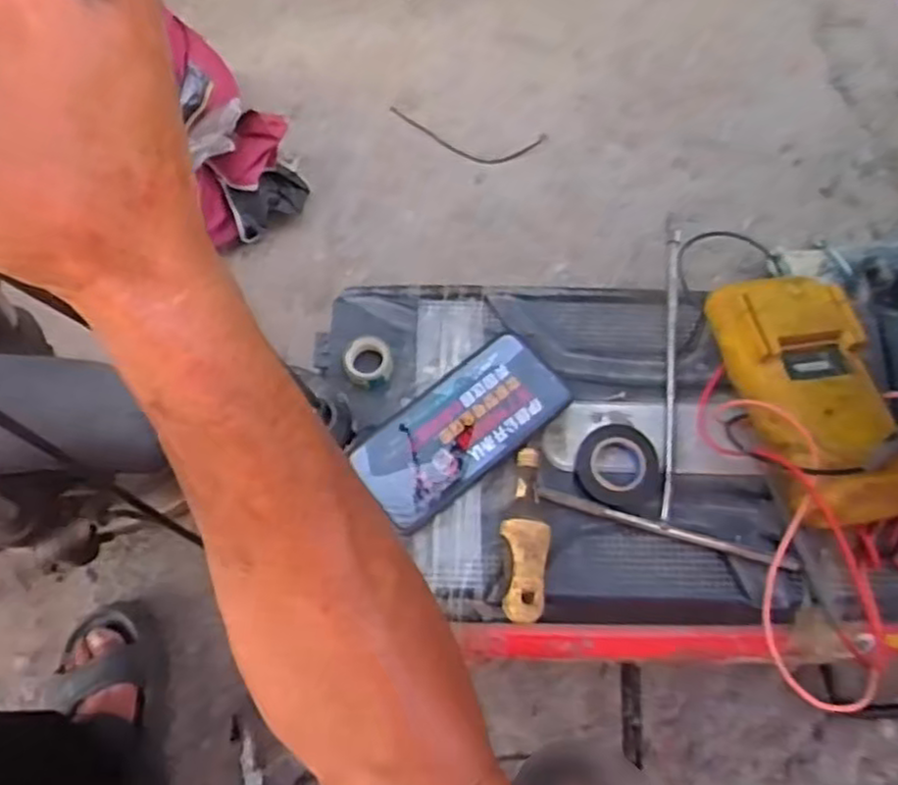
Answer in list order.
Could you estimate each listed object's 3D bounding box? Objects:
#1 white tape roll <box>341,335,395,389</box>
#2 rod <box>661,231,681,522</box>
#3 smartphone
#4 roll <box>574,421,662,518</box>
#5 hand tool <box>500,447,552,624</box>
[{"bbox_3d":[-0.062,-0.022,0.554,0.037,0.019,0.039,-1,67,2],"label":"white tape roll"},{"bbox_3d":[0.170,-0.021,0.552,0.009,0.010,0.238,7,68,5],"label":"rod"},{"bbox_3d":[0.009,0.025,0.530,0.157,0.010,0.077,-38,65,-9],"label":"smartphone"},{"bbox_3d":[0.122,0.051,0.514,0.062,0.025,0.060,-1,67,2],"label":"roll"},{"bbox_3d":[0.052,0.096,0.497,0.029,0.026,0.115,2,67,2],"label":"hand tool"}]

